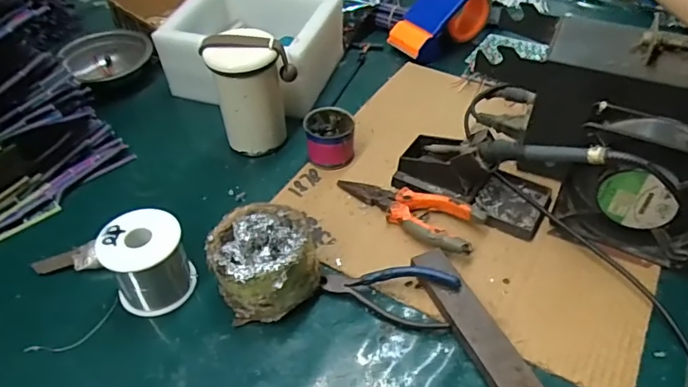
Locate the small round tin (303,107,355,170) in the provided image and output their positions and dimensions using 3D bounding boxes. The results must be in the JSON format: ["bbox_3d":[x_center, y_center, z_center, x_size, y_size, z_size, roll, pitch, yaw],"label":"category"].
[{"bbox_3d":[-0.016,-0.059,0.567,0.055,0.053,0.055,-1,42,-3],"label":"small round tin"}]

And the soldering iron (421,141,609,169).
[{"bbox_3d":[0.148,-0.035,0.467,0.173,0.021,0.020,7,35,46],"label":"soldering iron"}]

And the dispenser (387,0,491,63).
[{"bbox_3d":[0.138,-0.264,0.747,0.095,0.078,0.146,34,51,31],"label":"dispenser"}]

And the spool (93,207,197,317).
[{"bbox_3d":[-0.169,0.058,0.437,0.066,0.068,0.062,-21,47,-23],"label":"spool"}]

